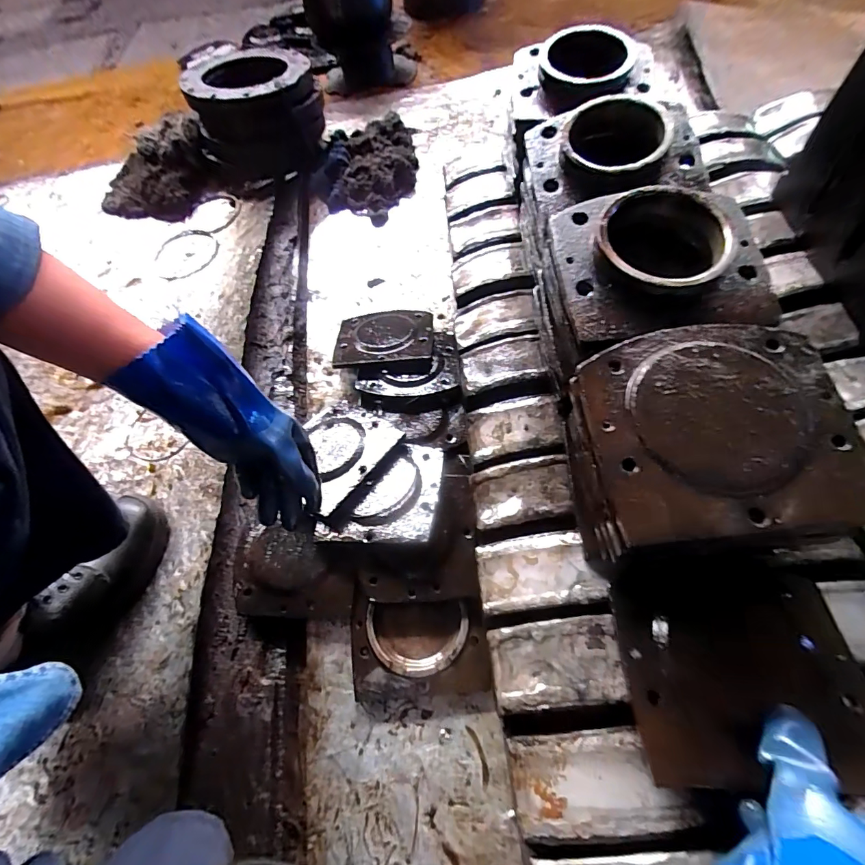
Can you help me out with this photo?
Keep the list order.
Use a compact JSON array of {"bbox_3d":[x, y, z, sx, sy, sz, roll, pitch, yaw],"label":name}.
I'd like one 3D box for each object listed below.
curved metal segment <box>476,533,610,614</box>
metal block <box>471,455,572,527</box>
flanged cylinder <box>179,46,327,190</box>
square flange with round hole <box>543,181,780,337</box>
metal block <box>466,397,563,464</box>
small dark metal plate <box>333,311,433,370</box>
[{"bbox_3d":[0.092,0.121,0.383,0.098,0.027,0.058,-7,60,4],"label":"curved metal segment"},{"bbox_3d":[0.087,0.060,0.428,0.091,0.032,0.060,-14,58,15],"label":"metal block"},{"bbox_3d":[-0.412,-0.750,1.056,0.291,0.168,0.371,-15,60,-8],"label":"flanged cylinder"},{"bbox_3d":[0.185,-0.144,0.364,0.163,0.042,0.153,-5,60,5],"label":"square flange with round hole"},{"bbox_3d":[0.087,0.000,0.461,0.094,0.031,0.054,-13,60,14],"label":"metal block"},{"bbox_3d":[-0.078,-0.157,0.725,0.159,0.020,0.142,-3,44,5],"label":"small dark metal plate"}]

